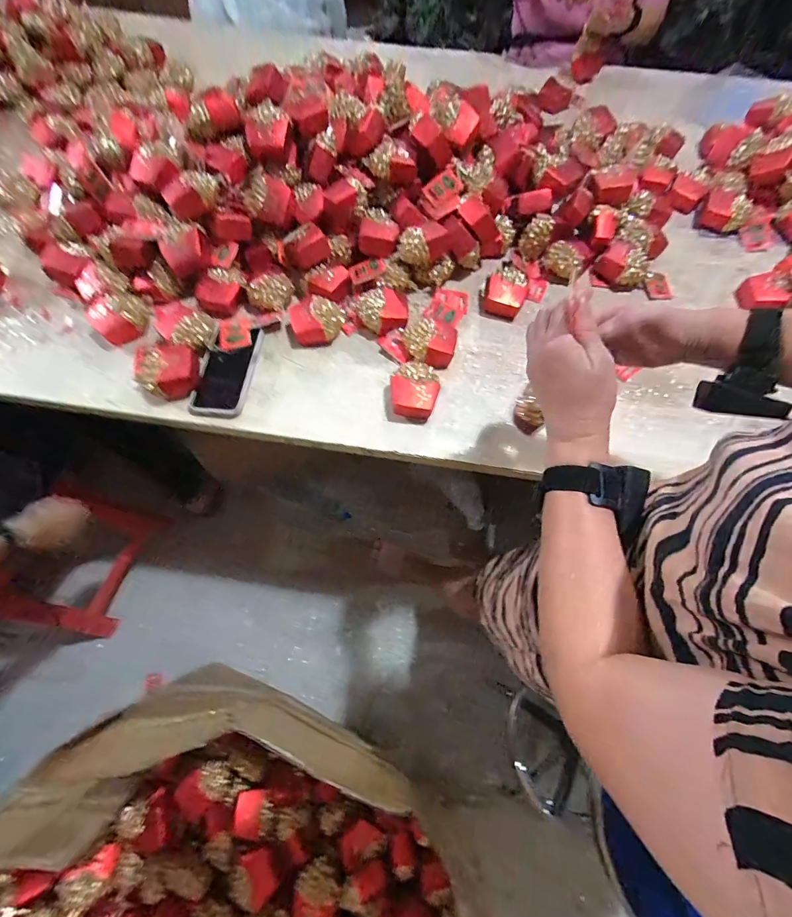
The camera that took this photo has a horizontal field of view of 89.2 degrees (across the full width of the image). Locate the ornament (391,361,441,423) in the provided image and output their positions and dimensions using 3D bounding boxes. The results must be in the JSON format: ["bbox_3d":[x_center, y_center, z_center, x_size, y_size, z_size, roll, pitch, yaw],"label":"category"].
[{"bbox_3d":[0.028,-0.100,0.596,0.068,0.048,0.069,0,66,-1],"label":"ornament"}]

